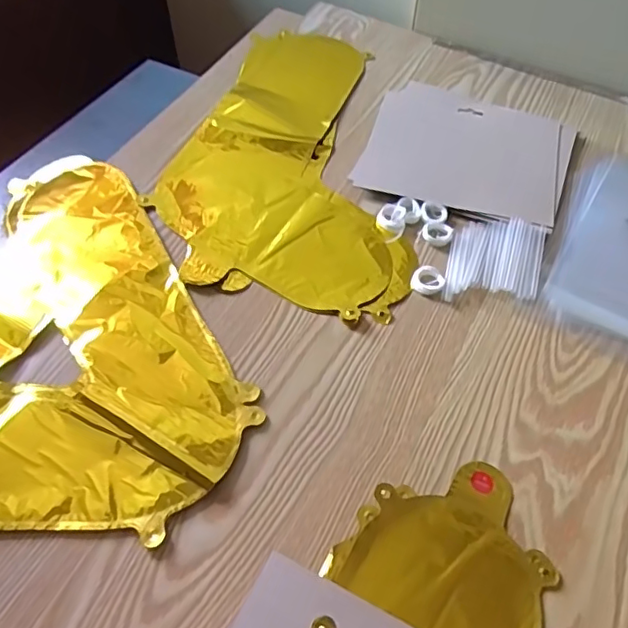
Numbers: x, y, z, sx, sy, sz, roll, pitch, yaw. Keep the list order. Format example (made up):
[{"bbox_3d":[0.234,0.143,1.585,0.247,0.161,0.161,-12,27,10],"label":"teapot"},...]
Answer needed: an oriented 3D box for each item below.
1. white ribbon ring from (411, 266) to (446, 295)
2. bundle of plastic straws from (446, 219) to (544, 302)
[{"bbox_3d":[0.098,-0.029,0.494,0.026,0.007,0.027,0,54,-1],"label":"white ribbon ring"},{"bbox_3d":[0.162,-0.048,0.510,0.077,0.009,0.096,14,55,9],"label":"bundle of plastic straws"}]

